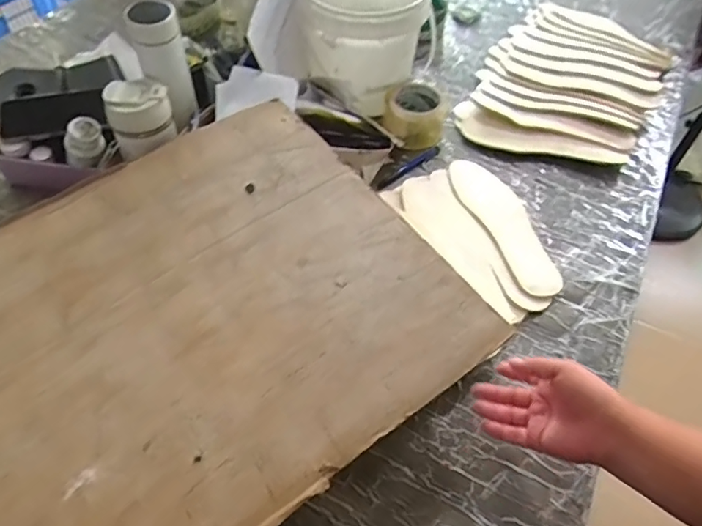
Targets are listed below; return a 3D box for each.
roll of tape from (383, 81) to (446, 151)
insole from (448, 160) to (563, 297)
[{"bbox_3d":[0.108,-0.255,0.894,0.100,0.068,0.110,2,53,-2],"label":"roll of tape"},{"bbox_3d":[0.235,-0.066,0.795,0.094,0.006,0.270,-15,55,-15],"label":"insole"}]

